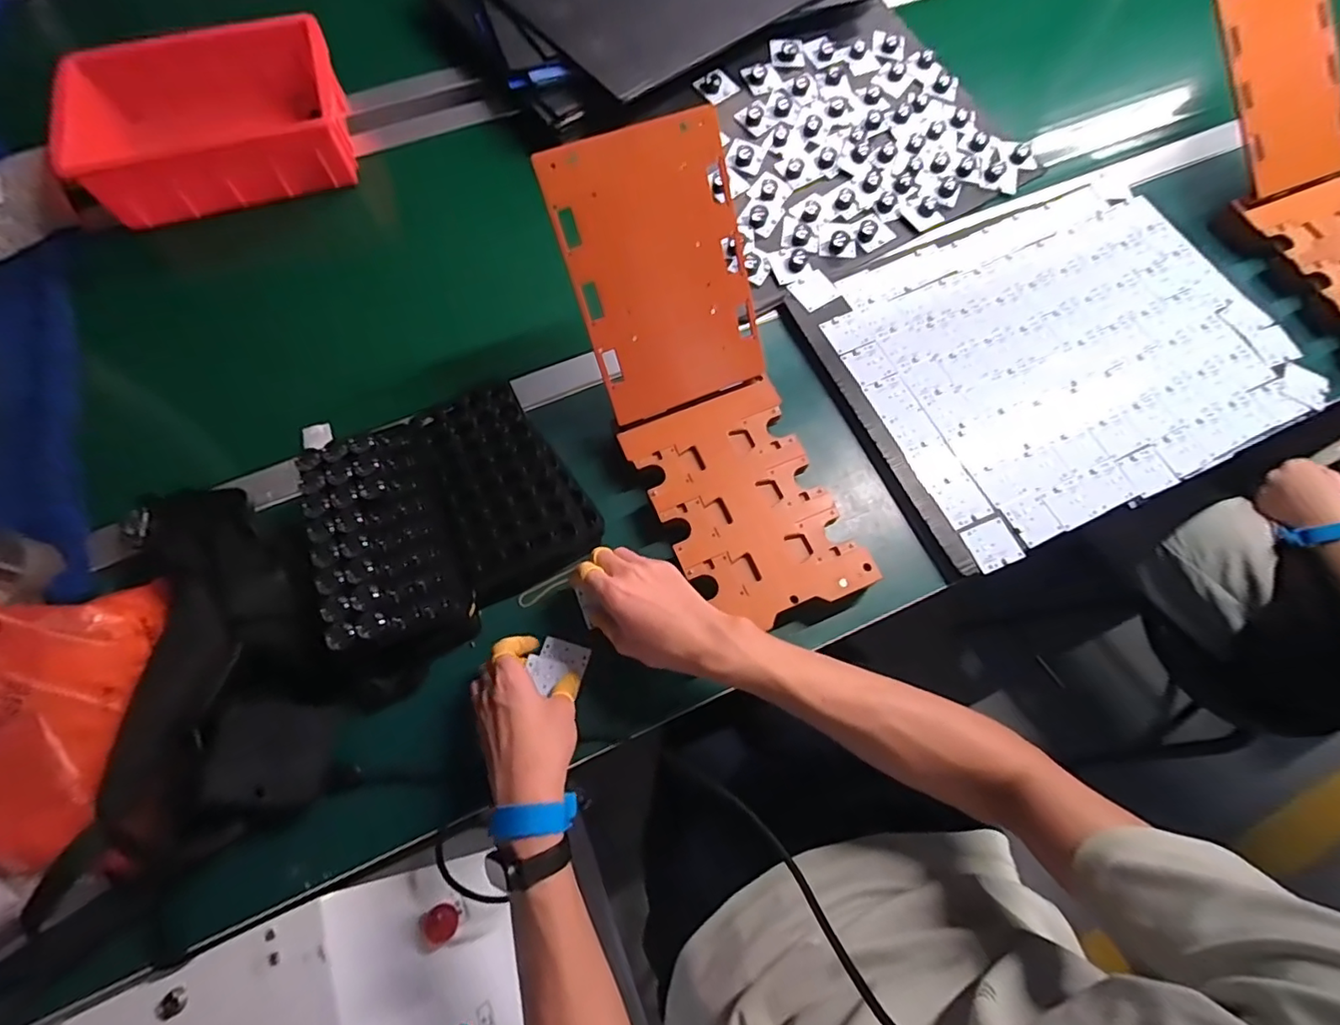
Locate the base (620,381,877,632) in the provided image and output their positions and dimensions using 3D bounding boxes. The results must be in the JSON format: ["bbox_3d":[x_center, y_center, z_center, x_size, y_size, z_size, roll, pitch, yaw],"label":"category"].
[{"bbox_3d":[0.071,-0.007,0.566,0.162,0.031,0.231,-22,72,-9],"label":"base"}]

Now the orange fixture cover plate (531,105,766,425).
[{"bbox_3d":[-0.007,-0.216,0.531,0.161,0.235,0.009,-21,29,-8],"label":"orange fixture cover plate"}]

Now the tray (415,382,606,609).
[{"bbox_3d":[-0.164,-0.028,0.561,0.127,0.025,0.209,-30,73,-11],"label":"tray"}]

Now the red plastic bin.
[{"bbox_3d":[-0.562,-0.487,0.712,0.302,0.080,0.219,-16,71,-7],"label":"red plastic bin"}]

